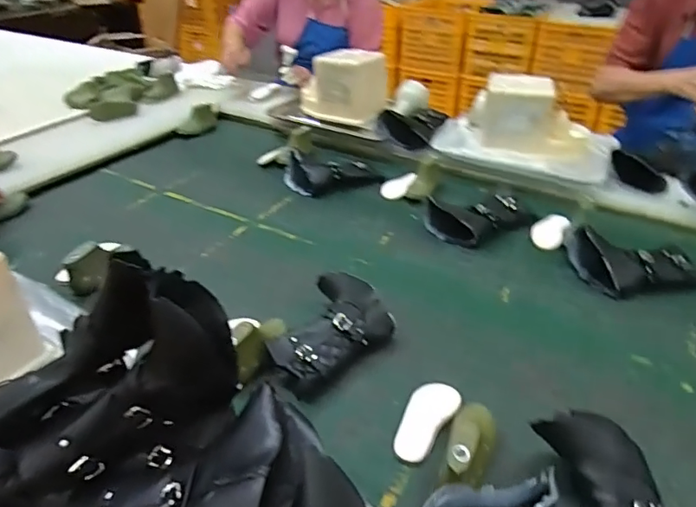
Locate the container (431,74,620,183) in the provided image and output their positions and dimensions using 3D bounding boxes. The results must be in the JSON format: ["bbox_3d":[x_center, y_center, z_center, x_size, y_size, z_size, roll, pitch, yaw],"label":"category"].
[{"bbox_3d":[0.415,-0.304,1.239,0.413,0.178,0.295,18,39,25],"label":"container"}]

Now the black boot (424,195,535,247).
[{"bbox_3d":[0.262,-0.078,1.037,0.180,0.065,0.121,-18,38,-23],"label":"black boot"}]

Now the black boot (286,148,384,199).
[{"bbox_3d":[-0.035,-0.189,1.183,0.230,0.080,0.128,1,35,2],"label":"black boot"}]

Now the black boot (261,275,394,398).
[{"bbox_3d":[-0.037,0.115,0.755,0.144,0.063,0.197,27,43,33],"label":"black boot"}]

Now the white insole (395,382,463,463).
[{"bbox_3d":[0.097,0.207,0.648,0.055,0.019,0.117,21,40,27],"label":"white insole"}]

